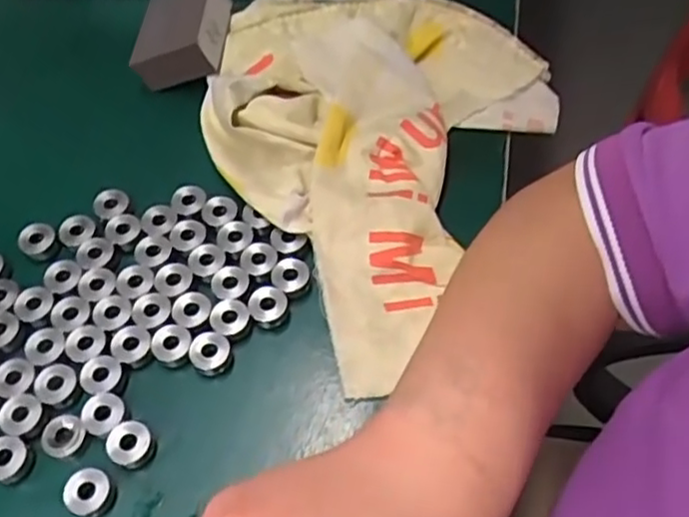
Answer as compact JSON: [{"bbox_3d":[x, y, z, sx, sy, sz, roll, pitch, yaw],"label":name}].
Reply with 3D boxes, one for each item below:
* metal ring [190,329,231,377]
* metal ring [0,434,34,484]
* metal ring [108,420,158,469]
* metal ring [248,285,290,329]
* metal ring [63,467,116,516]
[{"bbox_3d":[-0.066,0.048,0.337,0.019,0.013,0.020,-1,57,1],"label":"metal ring"},{"bbox_3d":[-0.154,0.092,0.313,0.018,0.013,0.019,-1,57,1],"label":"metal ring"},{"bbox_3d":[-0.098,0.085,0.313,0.019,0.012,0.019,-1,57,1],"label":"metal ring"},{"bbox_3d":[-0.039,0.025,0.350,0.019,0.014,0.019,-1,57,1],"label":"metal ring"},{"bbox_3d":[-0.112,0.104,0.303,0.018,0.013,0.019,-1,57,1],"label":"metal ring"}]

